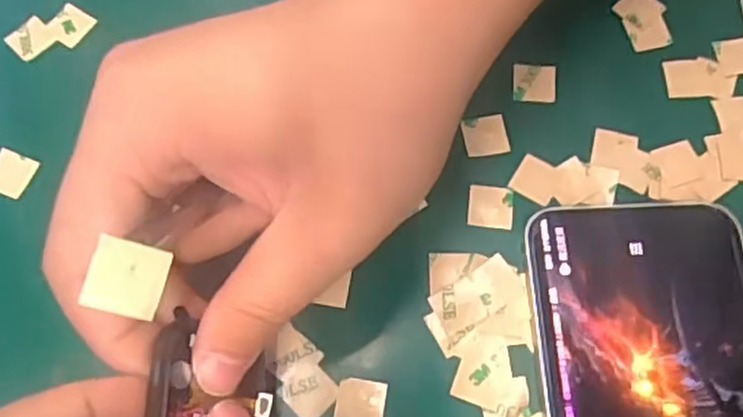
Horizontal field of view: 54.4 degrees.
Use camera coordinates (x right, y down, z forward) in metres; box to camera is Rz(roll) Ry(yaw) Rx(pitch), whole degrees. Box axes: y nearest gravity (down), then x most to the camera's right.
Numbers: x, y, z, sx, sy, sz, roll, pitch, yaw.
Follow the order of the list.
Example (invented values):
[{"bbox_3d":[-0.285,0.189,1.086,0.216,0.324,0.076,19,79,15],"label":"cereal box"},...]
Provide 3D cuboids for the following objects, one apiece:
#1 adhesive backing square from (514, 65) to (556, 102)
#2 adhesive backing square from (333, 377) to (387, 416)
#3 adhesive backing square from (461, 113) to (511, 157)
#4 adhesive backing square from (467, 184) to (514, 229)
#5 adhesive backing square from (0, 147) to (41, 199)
[{"bbox_3d":[0.060,-0.046,0.266,0.016,0.004,0.015,2,76,-2],"label":"adhesive backing square"},{"bbox_3d":[-0.004,0.060,0.223,0.015,0.004,0.015,8,69,5],"label":"adhesive backing square"},{"bbox_3d":[0.040,-0.026,0.258,0.016,0.004,0.015,-9,72,-7],"label":"adhesive backing square"},{"bbox_3d":[0.041,-0.001,0.249,0.015,0.004,0.015,4,70,7],"label":"adhesive backing square"},{"bbox_3d":[-0.128,-0.012,0.256,0.016,0.004,0.016,20,72,5],"label":"adhesive backing square"}]

